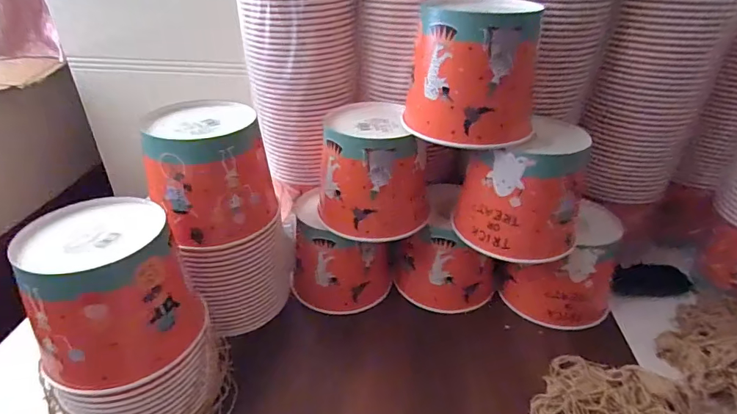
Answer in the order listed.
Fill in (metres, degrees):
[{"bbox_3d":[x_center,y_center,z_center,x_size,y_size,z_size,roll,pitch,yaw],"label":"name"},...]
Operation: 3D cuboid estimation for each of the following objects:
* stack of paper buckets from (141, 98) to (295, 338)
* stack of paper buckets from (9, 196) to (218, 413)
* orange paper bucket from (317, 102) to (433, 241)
[{"bbox_3d":[-0.178,0.029,0.557,0.142,0.264,0.140,-10,34,-14],"label":"stack of paper buckets"},{"bbox_3d":[-0.253,0.121,0.460,0.144,0.213,0.139,-10,33,-13],"label":"stack of paper buckets"},{"bbox_3d":[0.006,-0.049,0.577,0.143,0.138,0.127,-2,32,-1],"label":"orange paper bucket"}]

